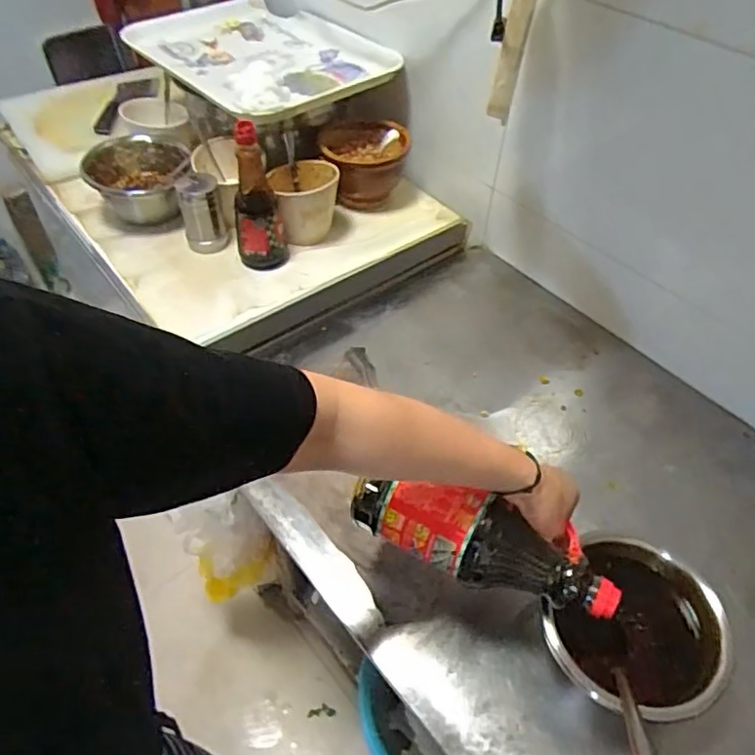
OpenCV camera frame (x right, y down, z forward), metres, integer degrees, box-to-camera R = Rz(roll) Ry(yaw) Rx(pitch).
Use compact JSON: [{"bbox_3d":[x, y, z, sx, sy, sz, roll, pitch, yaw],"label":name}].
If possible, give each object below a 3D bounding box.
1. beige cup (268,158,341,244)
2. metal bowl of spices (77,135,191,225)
[{"bbox_3d":[-0.114,-0.278,0.962,0.103,0.093,0.115,-3,50,-5],"label":"beige cup"},{"bbox_3d":[-0.387,-0.314,0.986,0.169,0.079,0.139,1,50,-1],"label":"metal bowl of spices"}]

